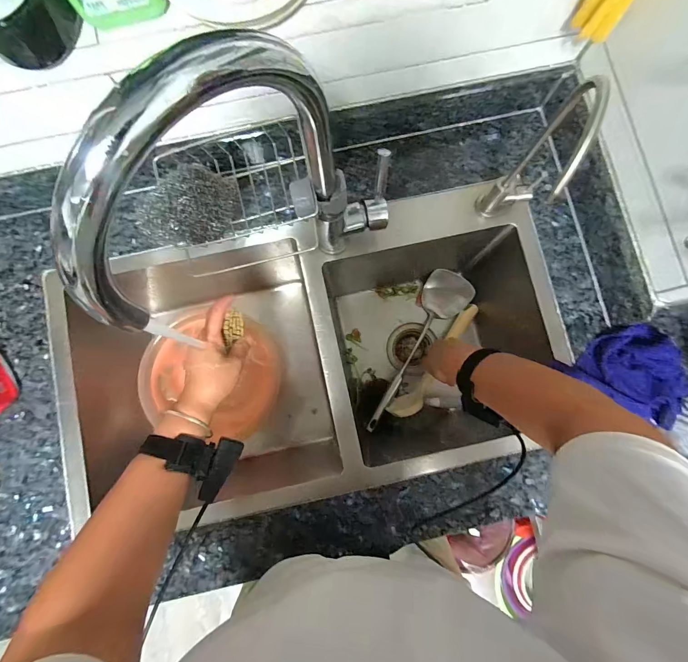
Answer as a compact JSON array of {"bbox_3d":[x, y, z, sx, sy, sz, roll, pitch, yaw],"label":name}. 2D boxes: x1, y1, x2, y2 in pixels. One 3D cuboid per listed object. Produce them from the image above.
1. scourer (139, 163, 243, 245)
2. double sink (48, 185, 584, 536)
[{"bbox_3d":[-0.167,-0.139,0.373,0.047,0.084,0.107,32,84,3],"label":"scourer"},{"bbox_3d":[-0.045,0.065,0.615,0.751,0.255,0.442,-7,84,-1],"label":"double sink"}]

